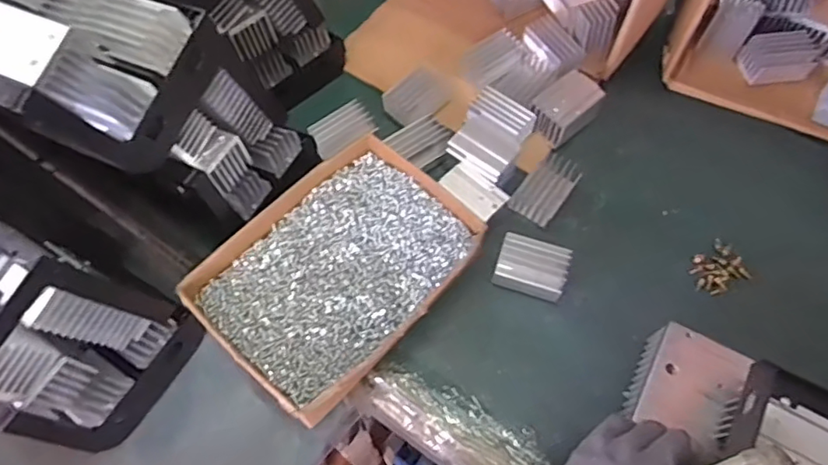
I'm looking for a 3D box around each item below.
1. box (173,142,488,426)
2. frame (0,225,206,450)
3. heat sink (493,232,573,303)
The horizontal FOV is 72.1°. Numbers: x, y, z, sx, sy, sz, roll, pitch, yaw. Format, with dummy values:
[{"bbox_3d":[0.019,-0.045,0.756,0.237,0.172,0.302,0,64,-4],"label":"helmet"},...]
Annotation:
[{"bbox_3d":[-0.059,0.030,0.459,0.153,0.046,0.204,40,70,18],"label":"box"},{"bbox_3d":[-0.252,0.056,0.383,0.131,0.136,0.111,32,68,15],"label":"frame"},{"bbox_3d":[0.097,0.030,0.469,0.055,0.028,0.039,19,65,9],"label":"heat sink"}]

